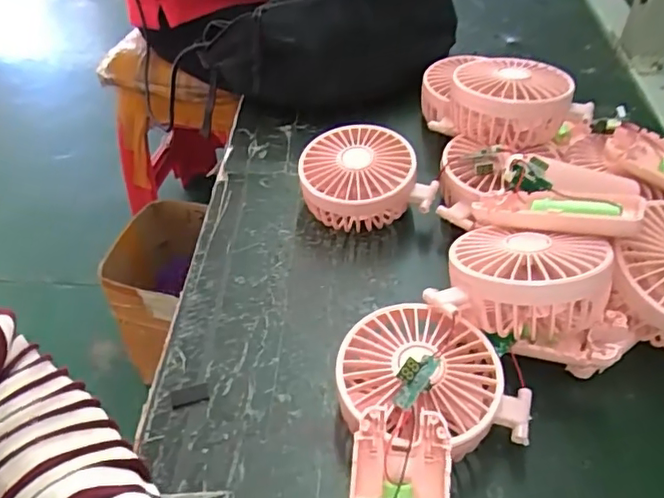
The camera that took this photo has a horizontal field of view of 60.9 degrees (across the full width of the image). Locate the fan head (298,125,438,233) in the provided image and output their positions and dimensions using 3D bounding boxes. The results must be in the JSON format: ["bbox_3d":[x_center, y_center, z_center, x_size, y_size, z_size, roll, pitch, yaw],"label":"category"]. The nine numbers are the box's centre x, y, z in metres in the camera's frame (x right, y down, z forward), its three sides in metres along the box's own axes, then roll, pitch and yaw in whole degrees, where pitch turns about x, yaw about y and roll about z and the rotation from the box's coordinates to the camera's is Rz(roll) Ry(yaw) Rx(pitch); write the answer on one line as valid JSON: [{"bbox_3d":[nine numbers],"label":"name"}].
[{"bbox_3d":[0.023,-0.054,0.447,0.098,0.049,0.086,-13,48,-9],"label":"fan head"}]

